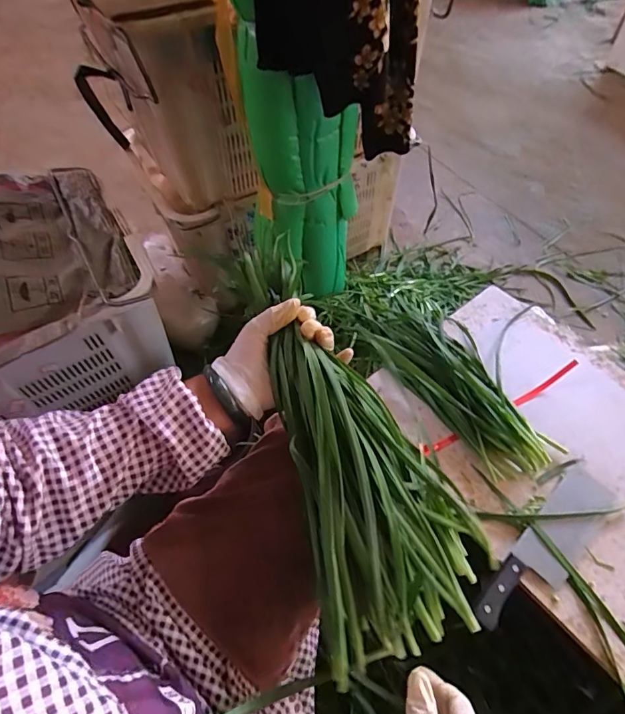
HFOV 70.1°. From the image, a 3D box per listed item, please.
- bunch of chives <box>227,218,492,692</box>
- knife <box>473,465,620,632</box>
[{"bbox_3d":[0.028,0.062,0.460,0.174,0.065,0.452,-20,79,-13],"label":"bunch of chives"},{"bbox_3d":[0.313,0.252,0.584,0.269,0.024,0.069,-37,61,-22],"label":"knife"}]

